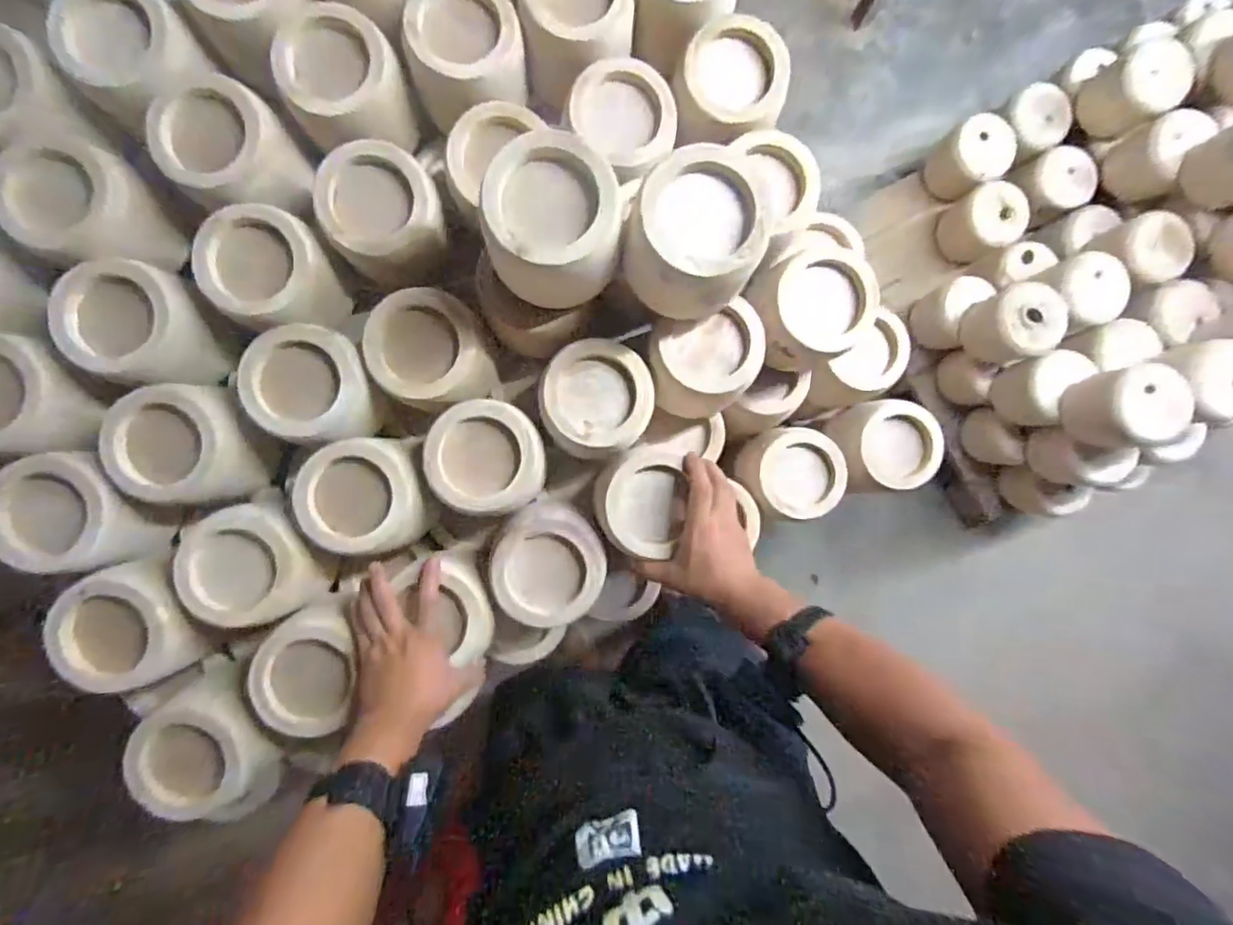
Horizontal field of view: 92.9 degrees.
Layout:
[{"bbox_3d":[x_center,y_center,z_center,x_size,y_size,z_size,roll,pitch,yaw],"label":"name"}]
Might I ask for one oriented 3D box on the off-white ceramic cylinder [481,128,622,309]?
[{"bbox_3d":[-0.064,-0.229,0.572,0.131,0.092,0.133,5,90,-4],"label":"off-white ceramic cylinder"}]

